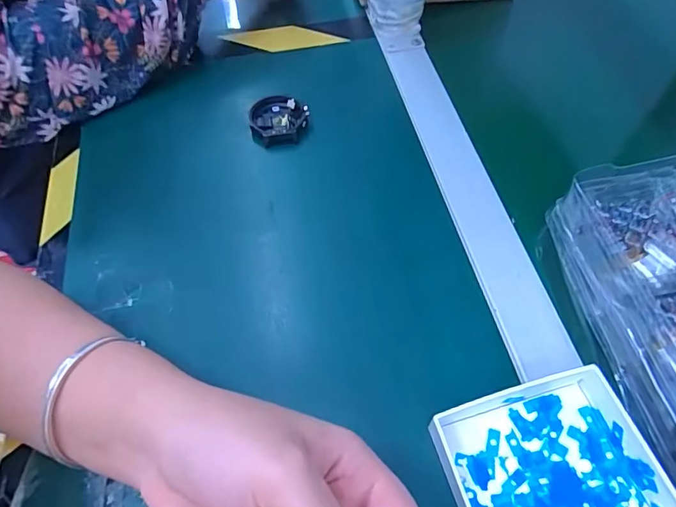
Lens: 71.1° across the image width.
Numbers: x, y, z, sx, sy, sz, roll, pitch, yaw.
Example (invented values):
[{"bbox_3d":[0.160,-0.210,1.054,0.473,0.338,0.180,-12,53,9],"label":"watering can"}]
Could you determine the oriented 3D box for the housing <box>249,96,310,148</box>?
[{"bbox_3d":[-0.051,-0.115,0.410,0.049,0.015,0.050,-7,57,-2],"label":"housing"}]

